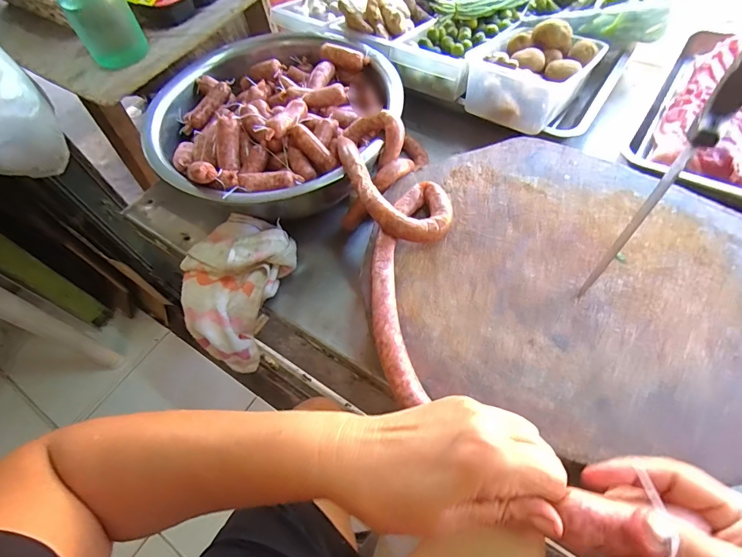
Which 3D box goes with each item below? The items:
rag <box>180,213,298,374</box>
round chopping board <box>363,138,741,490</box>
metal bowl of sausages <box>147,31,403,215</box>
[{"bbox_3d":[-0.199,0.009,0.582,0.149,0.117,0.188,22,65,18],"label":"rag"},{"bbox_3d":[0.231,-0.006,0.452,0.438,0.042,0.368,21,65,12],"label":"round chopping board"},{"bbox_3d":[-0.149,-0.259,0.633,0.374,0.107,0.385,1,60,7],"label":"metal bowl of sausages"}]

